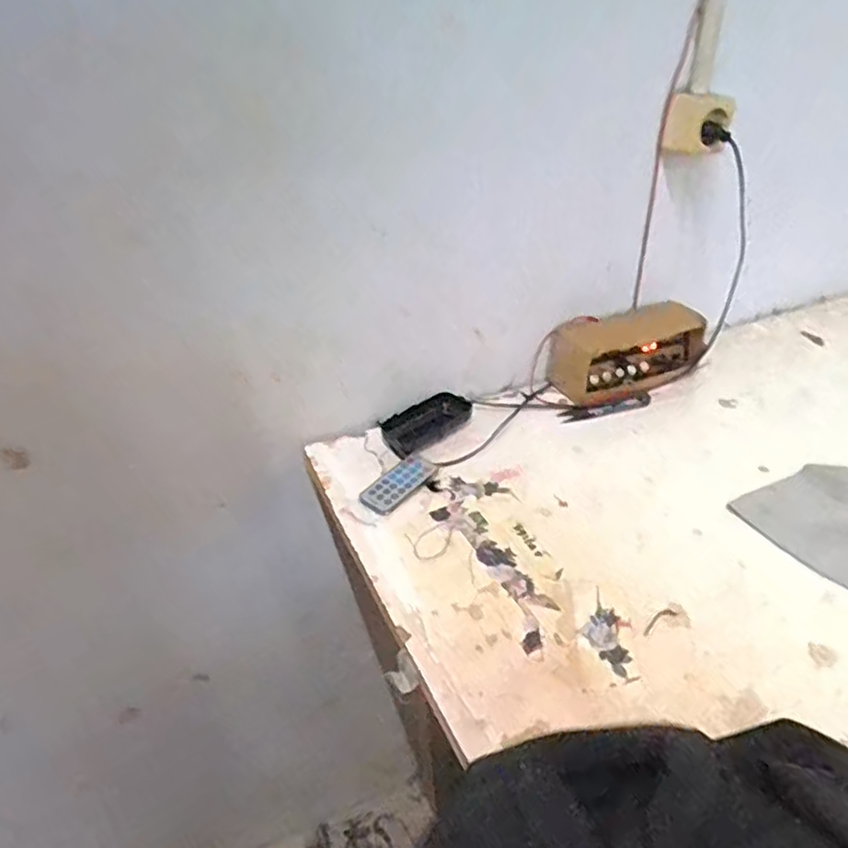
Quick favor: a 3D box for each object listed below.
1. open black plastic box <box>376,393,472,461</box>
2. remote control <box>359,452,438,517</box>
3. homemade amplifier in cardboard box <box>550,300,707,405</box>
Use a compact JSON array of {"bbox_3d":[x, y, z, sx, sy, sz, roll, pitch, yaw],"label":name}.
[{"bbox_3d":[0.004,-0.003,0.769,0.106,0.025,0.059,-24,39,-29],"label":"open black plastic box"},{"bbox_3d":[-0.024,0.060,0.691,0.042,0.008,0.091,25,42,36],"label":"remote control"},{"bbox_3d":[0.256,-0.091,0.831,0.193,0.084,0.080,-13,34,-15],"label":"homemade amplifier in cardboard box"}]

